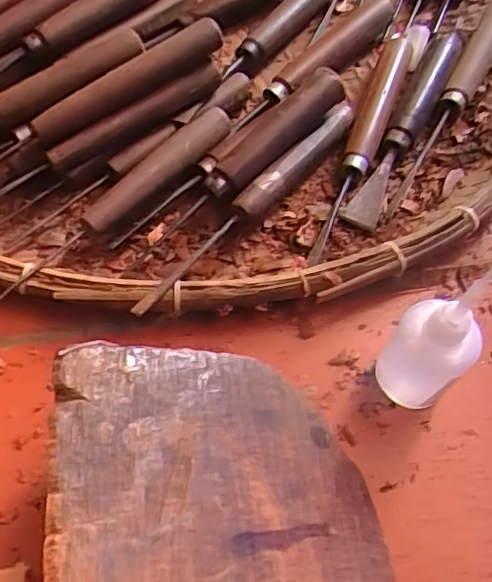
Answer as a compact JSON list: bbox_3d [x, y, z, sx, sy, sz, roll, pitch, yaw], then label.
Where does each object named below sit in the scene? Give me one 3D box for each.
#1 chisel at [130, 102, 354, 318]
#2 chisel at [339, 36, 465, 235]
[{"bbox_3d":[0.007,-0.050,0.340,0.012,0.022,0.189,35,65,16],"label":"chisel"},{"bbox_3d":[0.100,-0.104,0.376,0.020,0.015,0.166,25,62,11],"label":"chisel"}]

